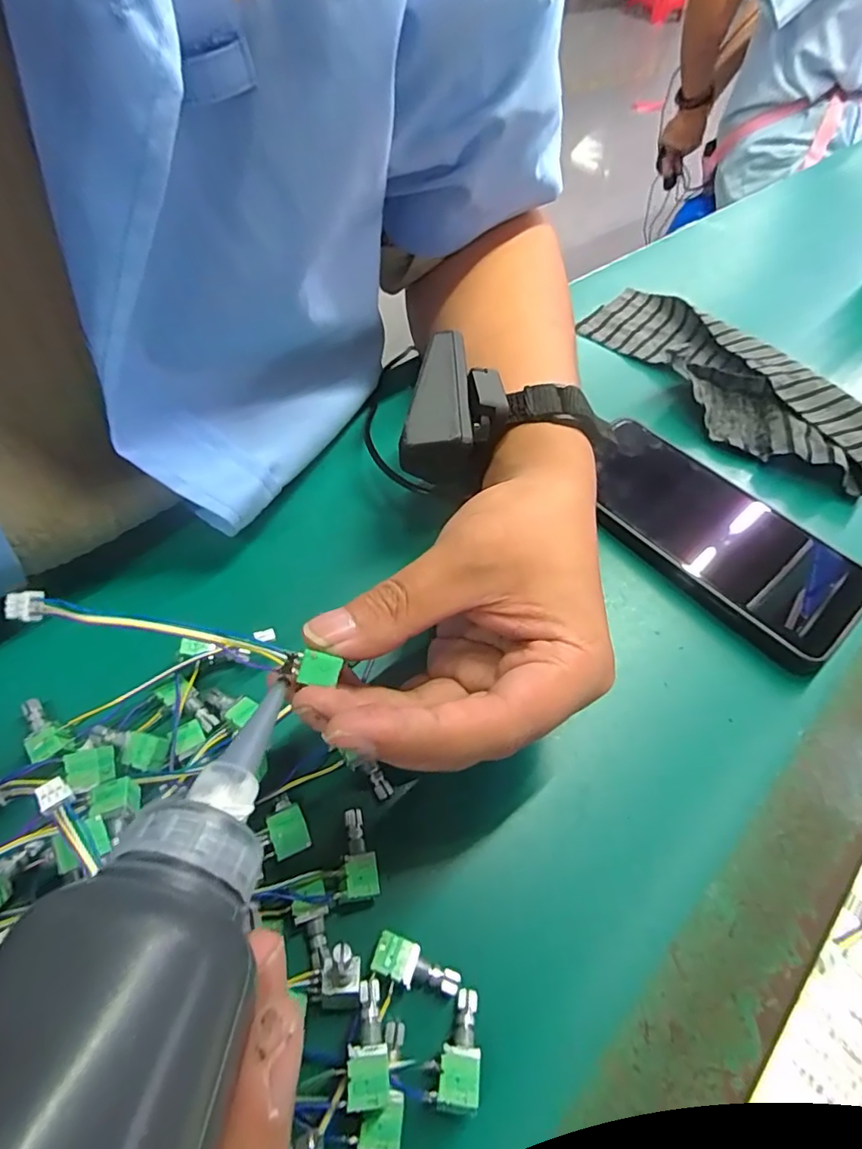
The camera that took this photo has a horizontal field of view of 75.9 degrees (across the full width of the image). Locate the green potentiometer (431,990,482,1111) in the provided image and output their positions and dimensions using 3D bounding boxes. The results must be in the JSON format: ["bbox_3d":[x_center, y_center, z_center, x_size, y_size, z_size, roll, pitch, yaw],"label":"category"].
[{"bbox_3d":[0.009,0.143,0.167,0.012,0.008,0.028,13,30,5],"label":"green potentiometer"}]

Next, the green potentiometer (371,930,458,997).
[{"bbox_3d":[-0.005,0.127,0.178,0.028,0.009,0.012,21,54,11],"label":"green potentiometer"}]

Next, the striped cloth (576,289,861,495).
[{"bbox_3d":[0.197,-0.137,0.379,0.083,0.034,0.229,-22,58,-21],"label":"striped cloth"}]

